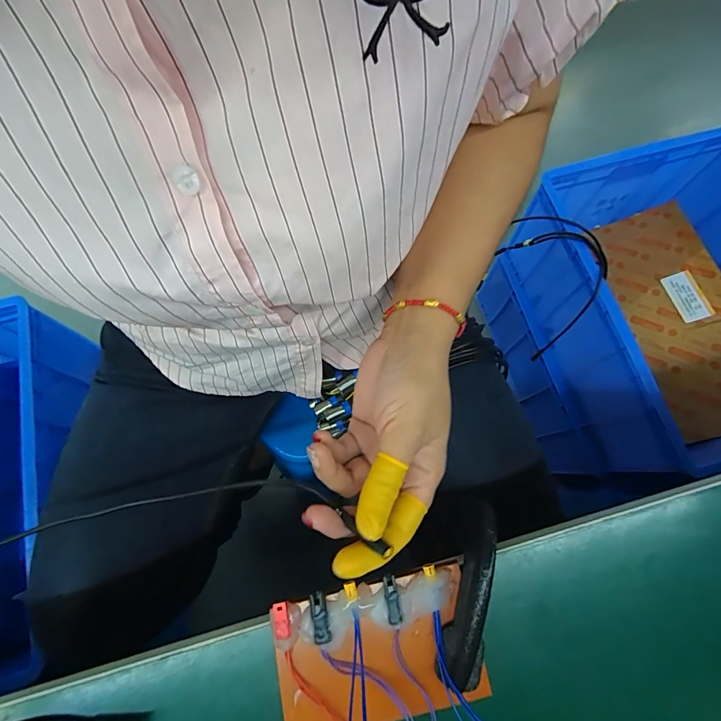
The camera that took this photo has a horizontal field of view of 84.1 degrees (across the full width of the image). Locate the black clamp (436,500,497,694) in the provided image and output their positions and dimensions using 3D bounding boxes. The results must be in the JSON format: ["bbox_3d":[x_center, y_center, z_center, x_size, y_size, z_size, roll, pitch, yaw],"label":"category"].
[{"bbox_3d":[0.064,0.133,0.228,0.023,0.033,0.097,9,73,3],"label":"black clamp"}]

